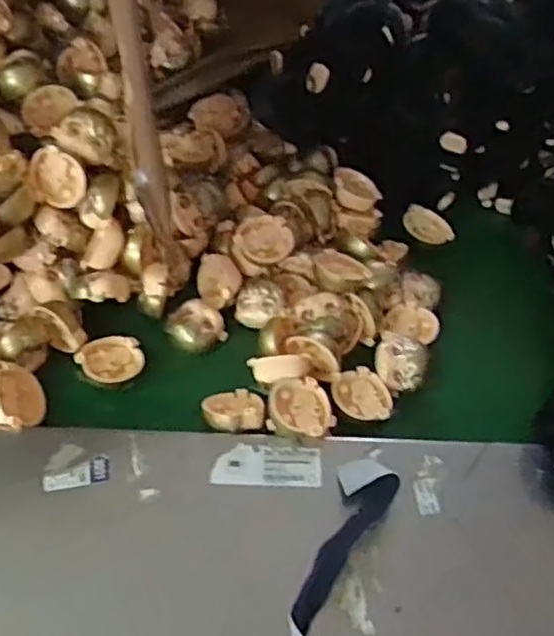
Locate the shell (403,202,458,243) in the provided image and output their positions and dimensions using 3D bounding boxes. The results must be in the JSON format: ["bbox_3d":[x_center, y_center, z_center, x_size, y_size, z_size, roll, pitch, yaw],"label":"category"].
[{"bbox_3d":[0.151,-0.097,0.673,0.037,0.018,0.069,-30,48,-18],"label":"shell"}]

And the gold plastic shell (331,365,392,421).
[{"bbox_3d":[0.071,0.063,0.534,0.044,0.011,0.051,-26,57,-22],"label":"gold plastic shell"}]

